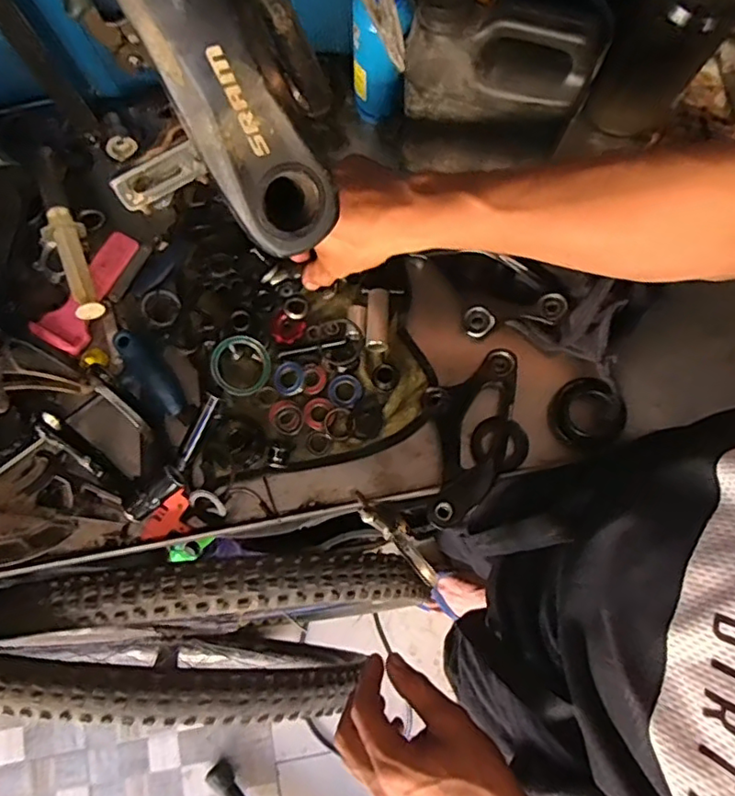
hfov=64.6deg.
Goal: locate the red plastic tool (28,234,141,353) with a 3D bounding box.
[{"bbox_3d":[-0.250,-0.098,0.528,0.044,0.019,0.118,30,81,7],"label":"red plastic tool"}]

